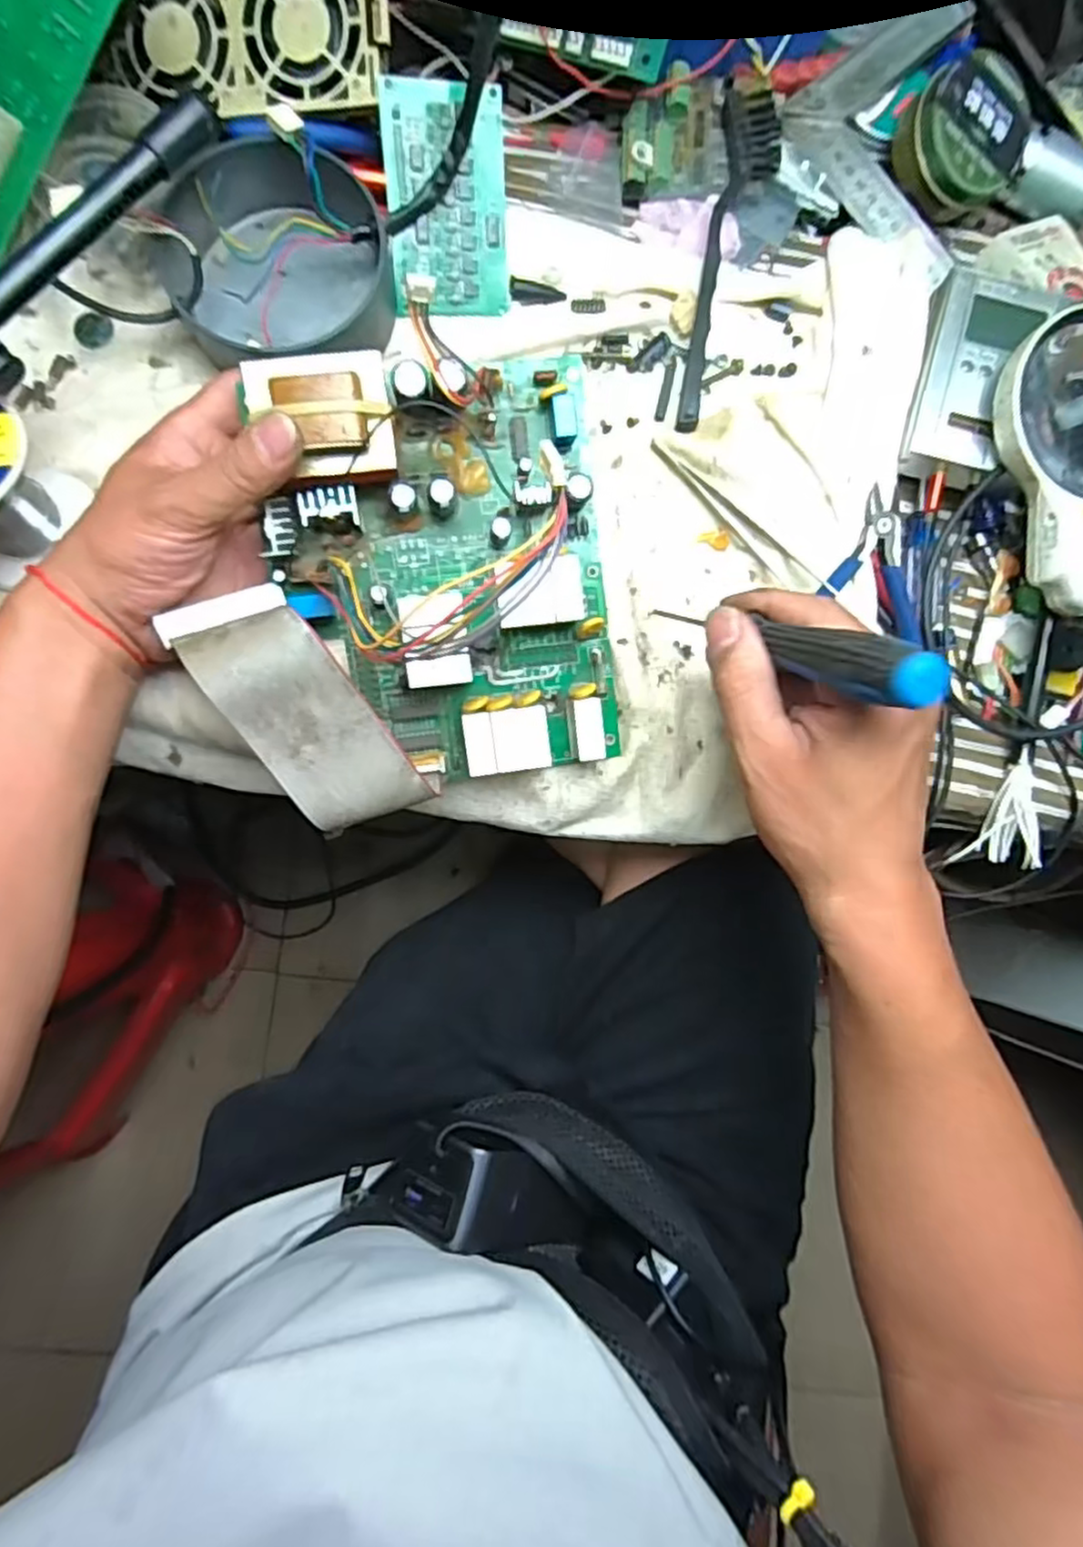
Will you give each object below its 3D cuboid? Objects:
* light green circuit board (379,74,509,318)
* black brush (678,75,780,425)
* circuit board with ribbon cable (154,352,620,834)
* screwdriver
[{"bbox_3d":[-0.047,-0.291,0.362,0.060,0.007,0.095,-7,116,-13],"label":"light green circuit board"},{"bbox_3d":[0.101,-0.275,0.379,0.032,0.026,0.185,10,84,-4],"label":"black brush"},{"bbox_3d":[-0.059,-0.084,0.326,0.189,0.045,0.191,-14,99,-17],"label":"circuit board with ribbon cable"},{"bbox_3d":[0.088,-0.055,0.290,0.018,0.168,0.017,-7,111,-19],"label":"screwdriver"}]

